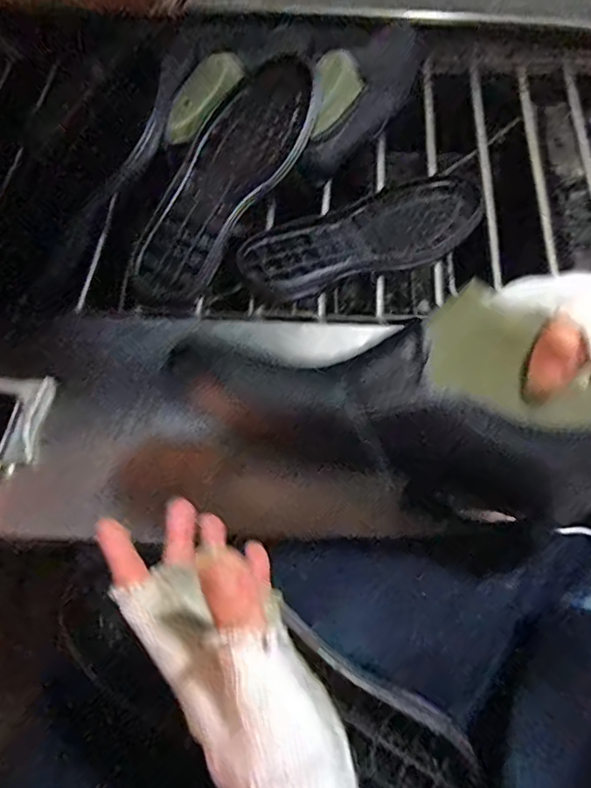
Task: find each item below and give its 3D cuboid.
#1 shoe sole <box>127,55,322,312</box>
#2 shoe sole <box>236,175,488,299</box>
[{"bbox_3d":[-0.081,-0.226,0.595,0.094,0.028,0.290,35,93,-8],"label":"shoe sole"},{"bbox_3d":[0.085,-0.180,0.627,0.297,0.017,0.103,-23,68,-10],"label":"shoe sole"}]

